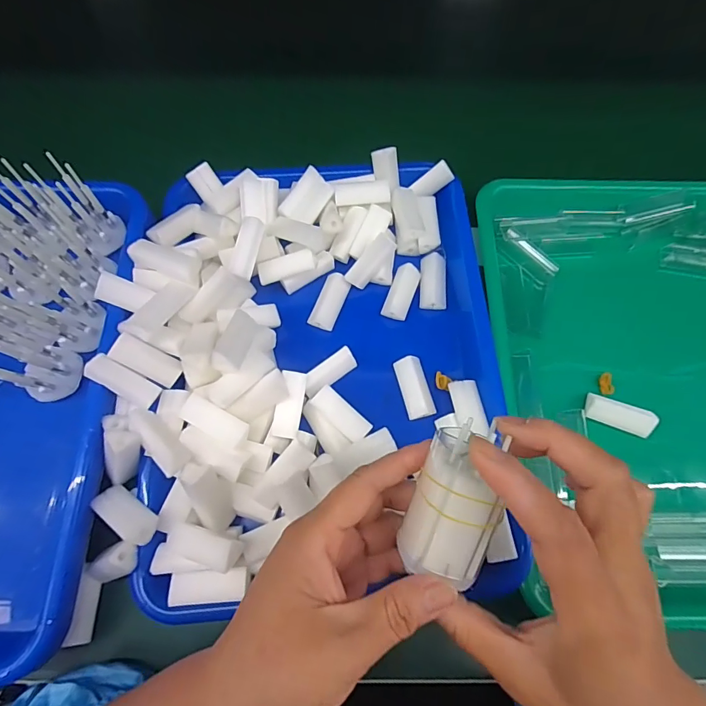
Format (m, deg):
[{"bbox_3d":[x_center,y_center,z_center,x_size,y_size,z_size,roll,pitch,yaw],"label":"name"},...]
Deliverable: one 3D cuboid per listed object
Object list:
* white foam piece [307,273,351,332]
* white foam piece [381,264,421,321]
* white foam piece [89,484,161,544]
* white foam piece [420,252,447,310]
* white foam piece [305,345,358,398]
[{"bbox_3d":[-0.019,-0.041,0.339,0.021,0.013,0.045,20,71,6],"label":"white foam piece"},{"bbox_3d":[0.039,-0.050,0.342,0.020,0.013,0.046,20,71,6],"label":"white foam piece"},{"bbox_3d":[-0.141,0.101,0.264,0.046,0.010,0.018,26,72,22],"label":"white foam piece"},{"bbox_3d":[0.067,-0.059,0.347,0.022,0.011,0.046,3,70,0],"label":"white foam piece"},{"bbox_3d":[-0.018,0.015,0.318,0.045,0.014,0.014,-37,75,-13],"label":"white foam piece"}]

